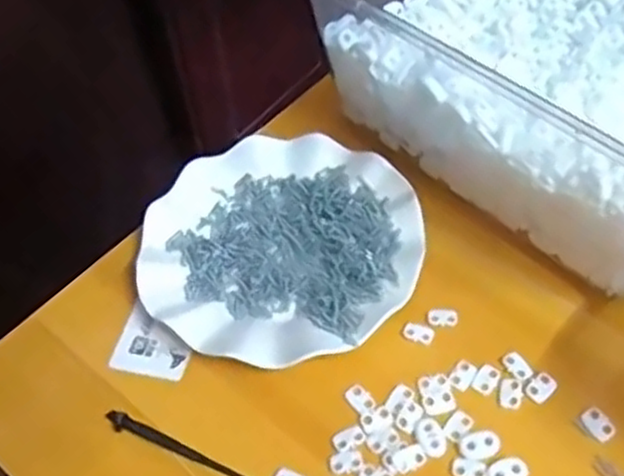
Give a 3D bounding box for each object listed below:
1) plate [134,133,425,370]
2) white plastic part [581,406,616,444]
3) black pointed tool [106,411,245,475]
[{"bbox_3d":[-0.021,0.005,0.502,0.177,0.020,0.178,-2,52,2],"label":"plate"},{"bbox_3d":[0.162,0.104,0.423,0.014,0.004,0.019,-29,56,-17],"label":"white plastic part"},{"bbox_3d":[-0.074,0.123,0.433,0.103,0.007,0.009,19,56,17],"label":"black pointed tool"}]

